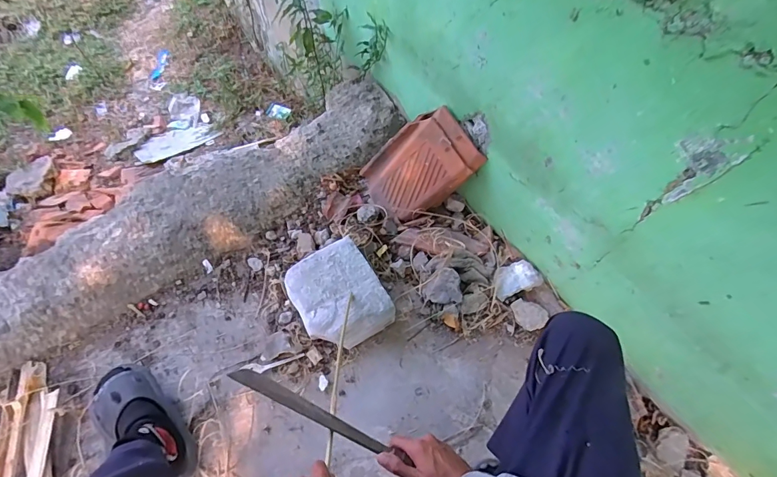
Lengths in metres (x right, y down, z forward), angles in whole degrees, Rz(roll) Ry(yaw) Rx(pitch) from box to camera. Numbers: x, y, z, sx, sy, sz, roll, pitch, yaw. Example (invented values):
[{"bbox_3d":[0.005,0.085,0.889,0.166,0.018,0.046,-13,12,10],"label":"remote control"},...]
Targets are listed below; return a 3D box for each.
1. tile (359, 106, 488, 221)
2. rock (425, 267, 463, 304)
[{"bbox_3d":[0.073,-0.189,1.083,0.052,0.319,0.220,-22,76,-54],"label":"tile"},{"bbox_3d":[0.133,0.120,1.010,0.087,0.036,0.087,-13,89,10],"label":"rock"}]

